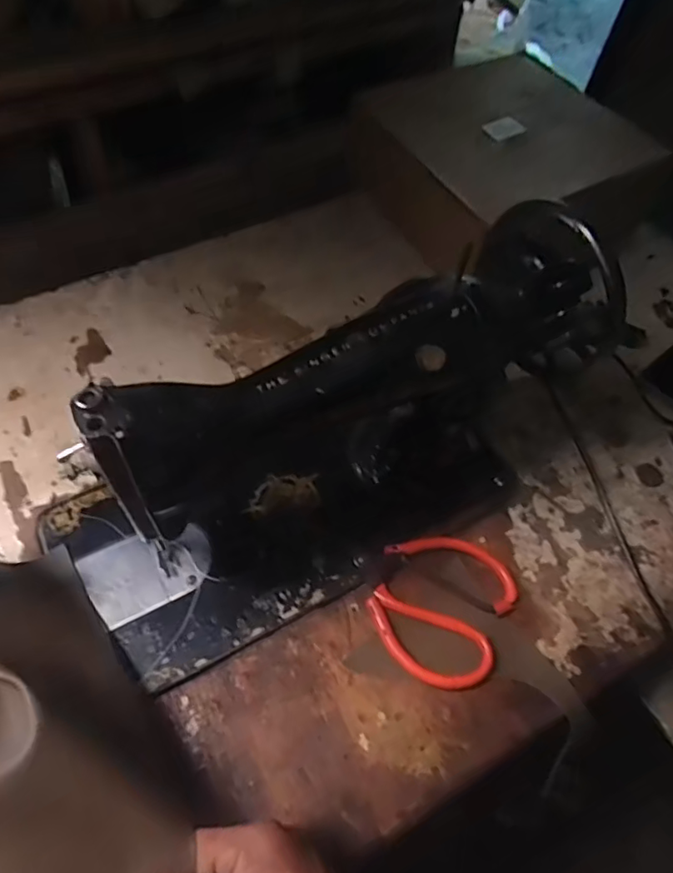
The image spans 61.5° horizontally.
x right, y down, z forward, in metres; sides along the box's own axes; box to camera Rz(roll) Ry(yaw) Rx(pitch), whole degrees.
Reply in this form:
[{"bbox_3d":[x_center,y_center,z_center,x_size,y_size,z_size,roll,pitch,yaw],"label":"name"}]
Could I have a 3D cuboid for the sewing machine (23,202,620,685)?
[{"bbox_3d":[-0.017,0.000,0.399,0.408,0.191,0.167,-22,61,-16],"label":"sewing machine"}]

